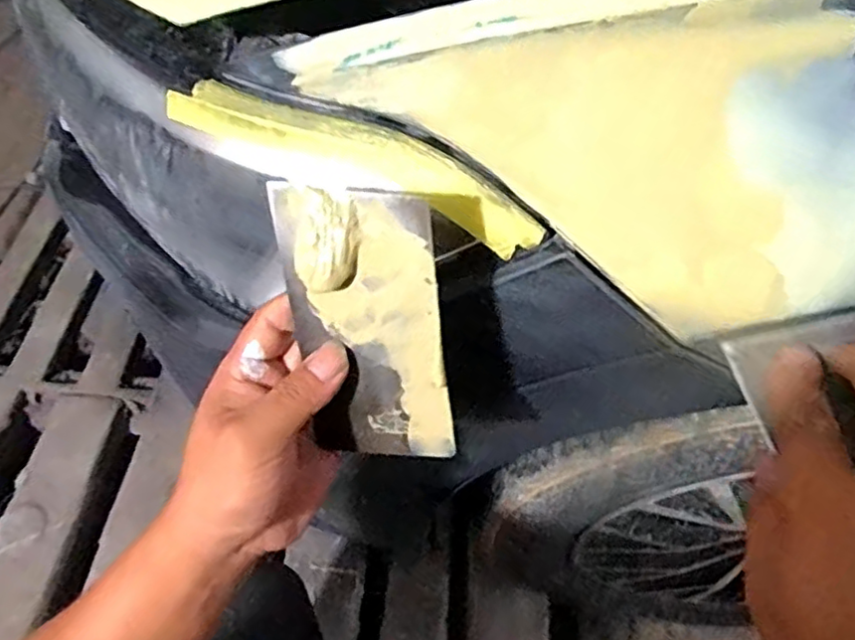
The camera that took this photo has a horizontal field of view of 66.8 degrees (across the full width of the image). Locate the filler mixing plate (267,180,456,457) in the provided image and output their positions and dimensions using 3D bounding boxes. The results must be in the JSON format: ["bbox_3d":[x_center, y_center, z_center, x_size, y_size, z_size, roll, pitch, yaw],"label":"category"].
[{"bbox_3d":[-0.030,0.005,0.307,0.073,0.135,0.010,-1,21,17],"label":"filler mixing plate"}]

